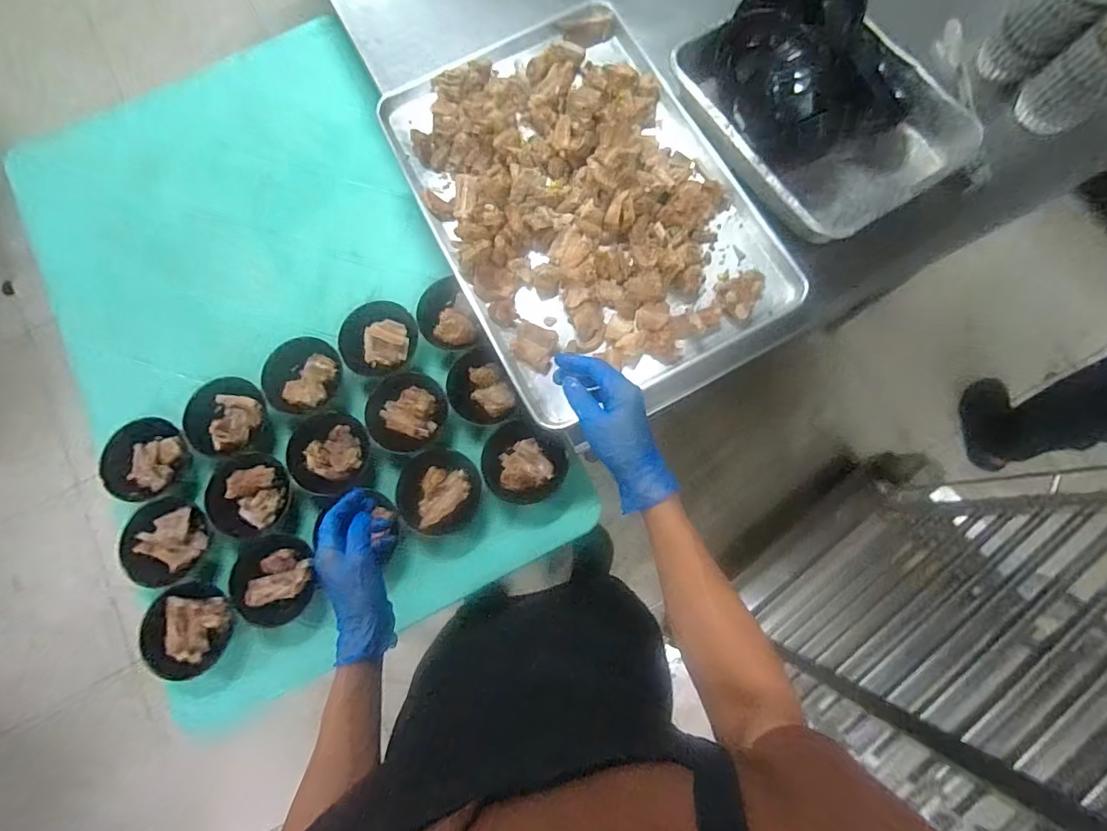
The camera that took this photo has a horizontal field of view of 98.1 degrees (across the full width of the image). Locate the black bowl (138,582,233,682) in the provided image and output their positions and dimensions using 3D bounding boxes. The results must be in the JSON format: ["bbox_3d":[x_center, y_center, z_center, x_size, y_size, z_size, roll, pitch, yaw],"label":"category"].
[{"bbox_3d":[-0.570,0.336,0.752,0.120,0.053,0.135,11,79,3],"label":"black bowl"}]

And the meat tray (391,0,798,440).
[{"bbox_3d":[0.044,-0.347,0.786,0.465,0.078,0.680,-27,79,-4],"label":"meat tray"}]

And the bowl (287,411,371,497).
[{"bbox_3d":[-0.390,0.062,0.830,0.136,0.037,0.134,0,79,1],"label":"bowl"}]

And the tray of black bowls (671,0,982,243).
[{"bbox_3d":[0.420,-0.485,0.747,0.313,0.115,0.400,-31,80,-5],"label":"tray of black bowls"}]

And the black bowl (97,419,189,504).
[{"bbox_3d":[-0.691,0.076,0.812,0.132,0.034,0.133,0,79,1],"label":"black bowl"}]

